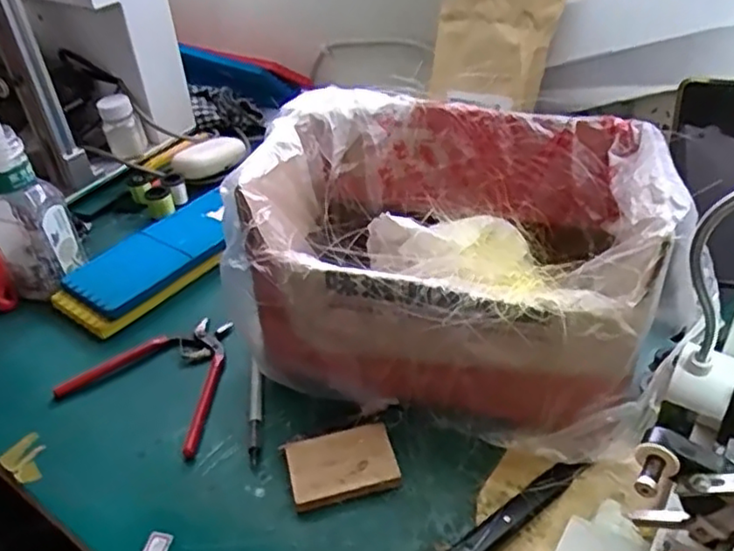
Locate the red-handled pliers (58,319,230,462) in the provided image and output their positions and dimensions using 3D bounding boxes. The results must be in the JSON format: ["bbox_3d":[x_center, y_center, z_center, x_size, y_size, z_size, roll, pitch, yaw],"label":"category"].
[{"bbox_3d":[-0.157,0.075,0.533,0.128,0.013,0.127,14,42,21],"label":"red-handled pliers"}]

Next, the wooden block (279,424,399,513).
[{"bbox_3d":[-0.018,0.130,0.452,0.073,0.016,0.049,-10,39,-8],"label":"wooden block"}]

